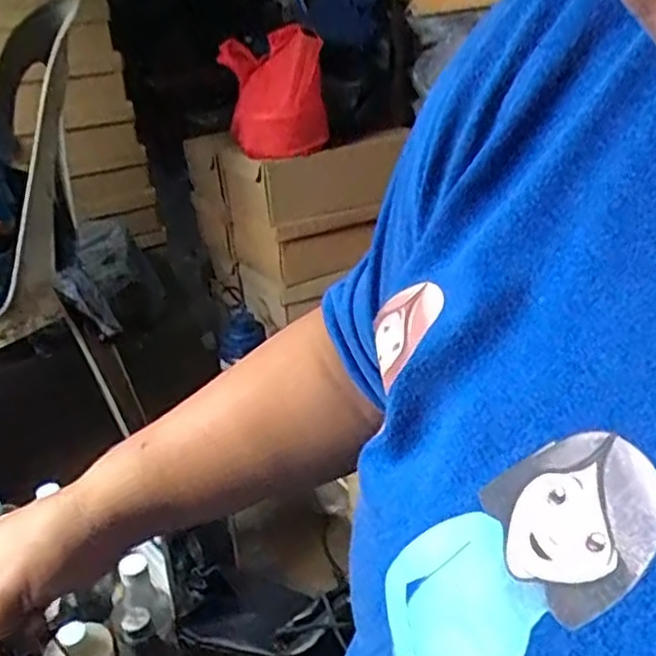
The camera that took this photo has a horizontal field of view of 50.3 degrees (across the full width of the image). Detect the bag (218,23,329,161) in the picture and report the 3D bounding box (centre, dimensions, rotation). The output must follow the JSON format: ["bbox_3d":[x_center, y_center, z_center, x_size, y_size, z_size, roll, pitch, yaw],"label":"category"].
[{"bbox_3d":[-0.084,-0.371,1.096,0.129,0.172,0.129,-15,30,-20],"label":"bag"}]

